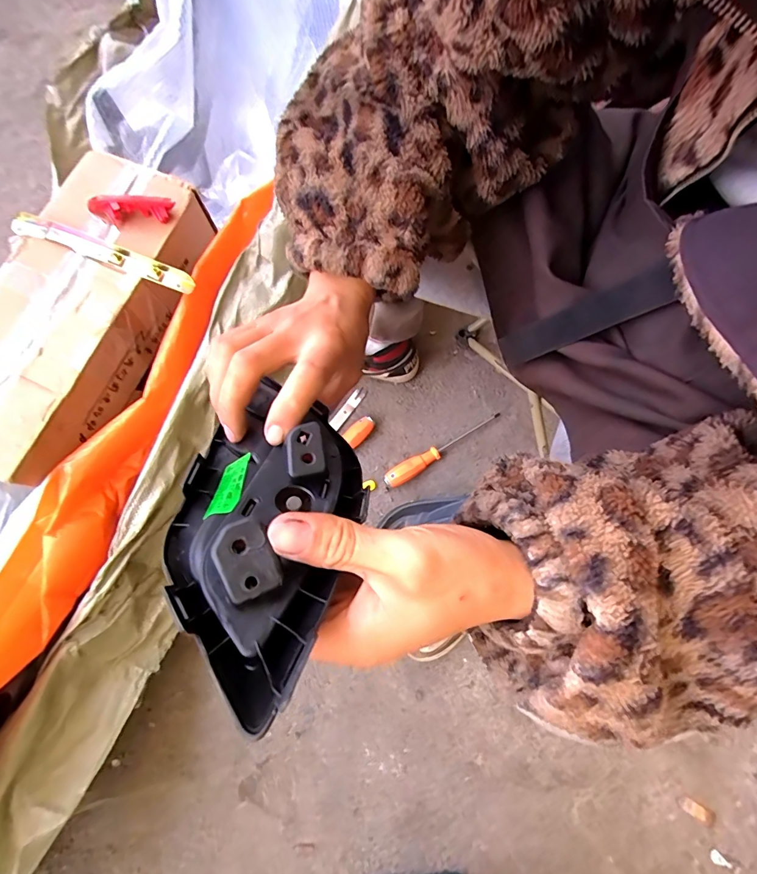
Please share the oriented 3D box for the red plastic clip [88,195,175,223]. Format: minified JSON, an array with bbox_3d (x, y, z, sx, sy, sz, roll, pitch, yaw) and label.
[{"bbox_3d":[-0.378,-0.345,0.625,0.121,0.048,0.022,-8,74,6],"label":"red plastic clip"}]

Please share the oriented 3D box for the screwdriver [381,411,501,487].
[{"bbox_3d":[0.124,0.021,0.778,0.253,0.033,0.035,-29,76,-7],"label":"screwdriver"}]

